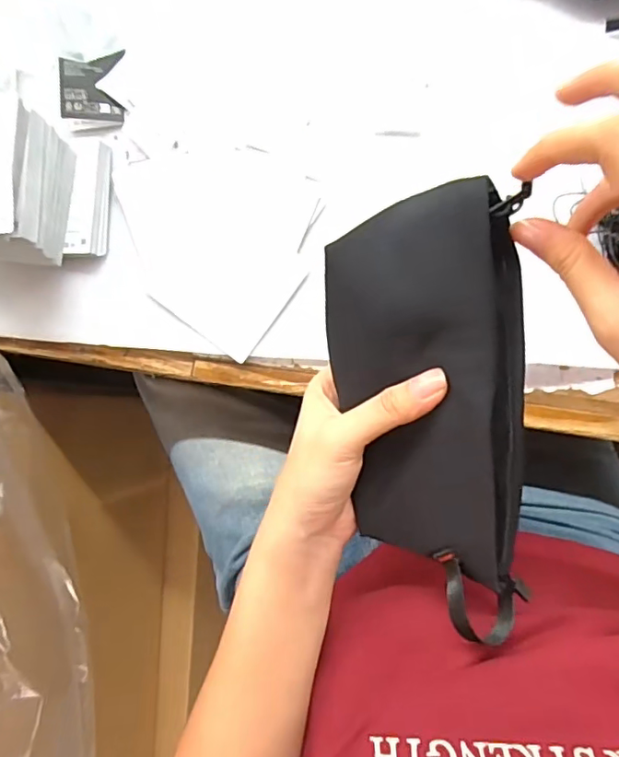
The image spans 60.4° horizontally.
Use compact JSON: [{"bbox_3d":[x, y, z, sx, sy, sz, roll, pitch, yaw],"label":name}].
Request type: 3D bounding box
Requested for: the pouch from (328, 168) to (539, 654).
[{"bbox_3d":[0.056,0.019,0.262,0.088,0.020,0.206,3,106,32],"label":"pouch"}]

